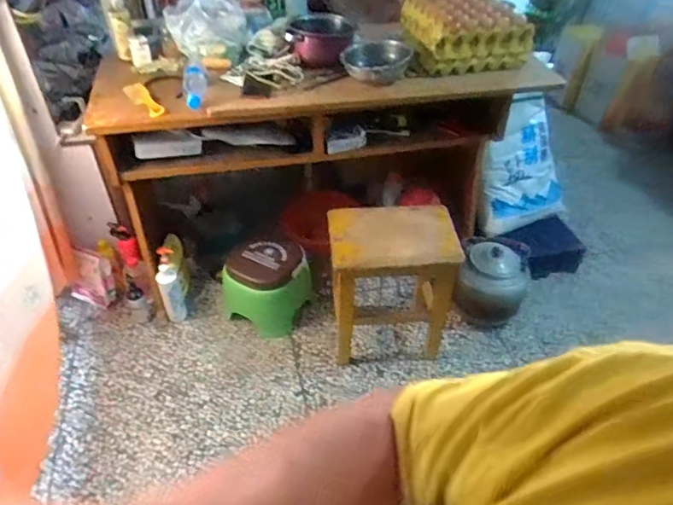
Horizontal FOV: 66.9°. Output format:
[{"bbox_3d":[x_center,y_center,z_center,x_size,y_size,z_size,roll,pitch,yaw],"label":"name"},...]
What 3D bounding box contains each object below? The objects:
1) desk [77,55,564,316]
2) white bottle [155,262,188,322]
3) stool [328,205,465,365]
[{"bbox_3d":[-0.006,-0.296,1.727,1.386,0.689,0.451,-6,43,-8],"label":"desk"},{"bbox_3d":[-0.561,0.136,1.748,0.077,0.220,0.077,-17,45,-18],"label":"white bottle"},{"bbox_3d":[0.168,0.112,1.628,0.370,0.473,0.239,-2,43,-3],"label":"stool"}]

